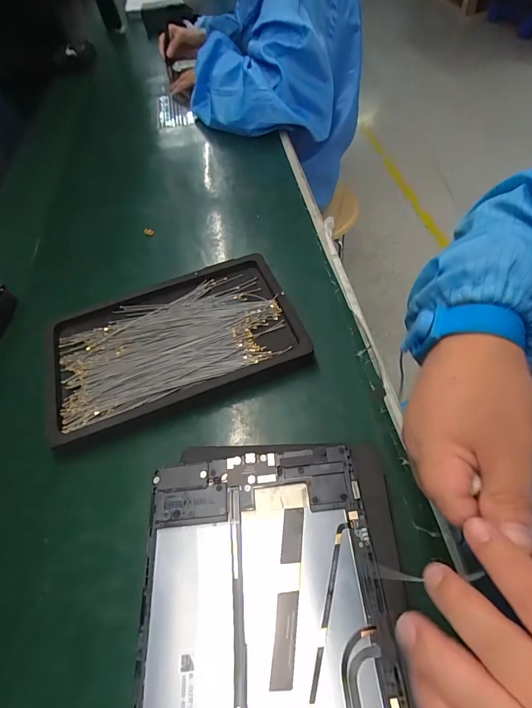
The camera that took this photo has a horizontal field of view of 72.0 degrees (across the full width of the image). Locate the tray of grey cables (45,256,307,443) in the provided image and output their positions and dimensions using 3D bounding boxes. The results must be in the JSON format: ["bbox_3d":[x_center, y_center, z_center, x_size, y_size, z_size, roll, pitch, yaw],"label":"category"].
[{"bbox_3d":[-0.095,-0.013,0.372,0.246,0.025,0.155,-17,54,-7],"label":"tray of grey cables"}]

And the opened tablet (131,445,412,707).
[{"bbox_3d":[-0.001,0.175,0.211,0.148,0.006,0.236,-7,54,2],"label":"opened tablet"}]

